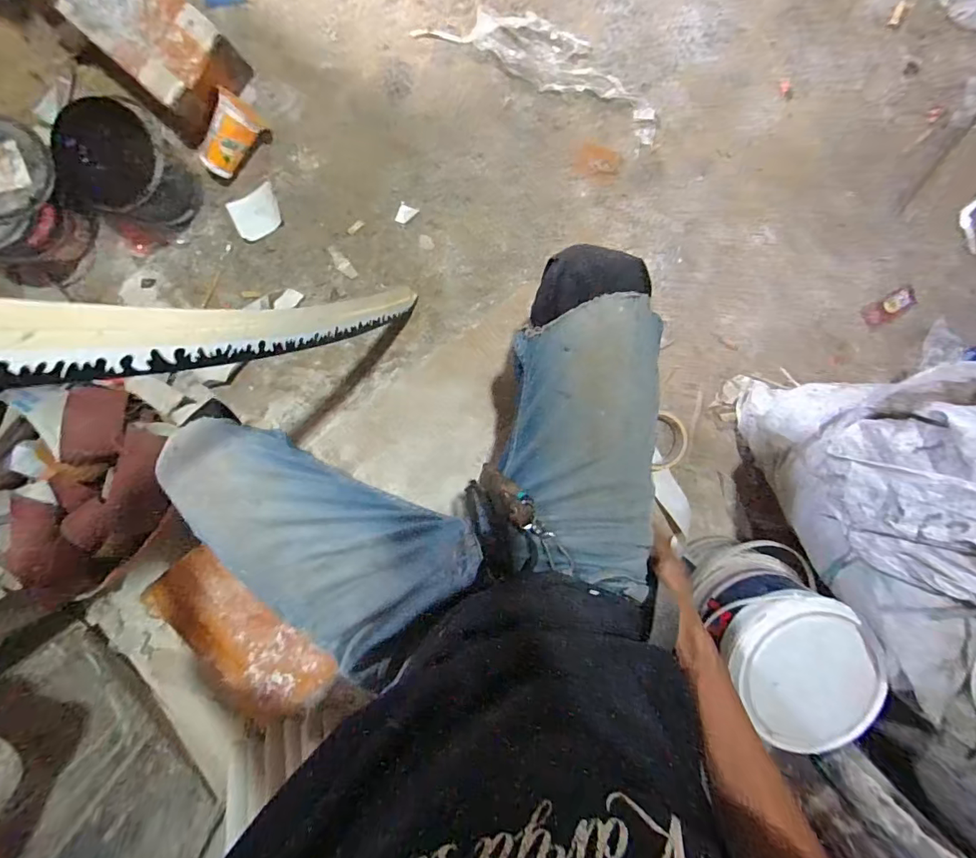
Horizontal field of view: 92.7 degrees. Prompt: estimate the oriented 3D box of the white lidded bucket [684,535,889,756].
[{"bbox_3d":[0.375,0.272,0.637,0.164,0.208,0.183,-29,98,4],"label":"white lidded bucket"}]

